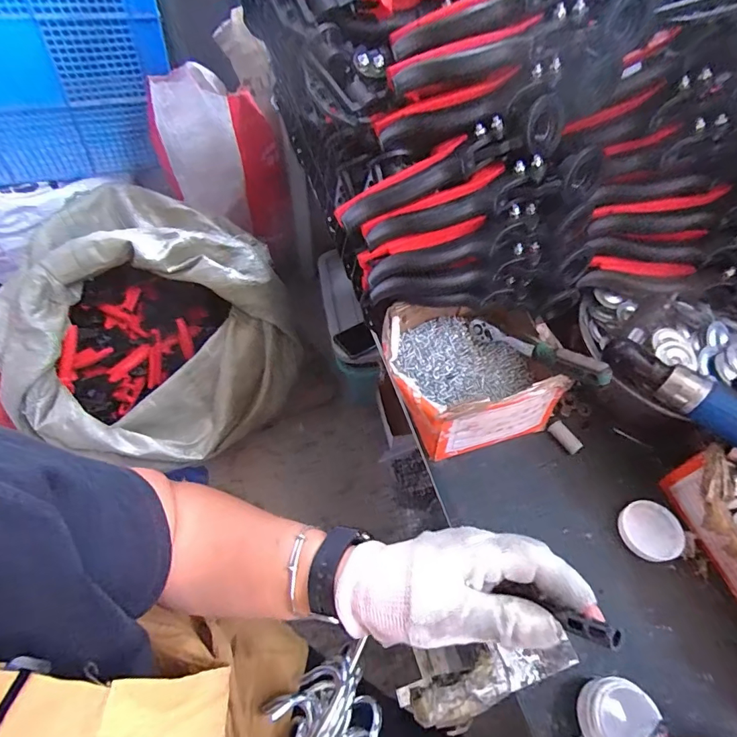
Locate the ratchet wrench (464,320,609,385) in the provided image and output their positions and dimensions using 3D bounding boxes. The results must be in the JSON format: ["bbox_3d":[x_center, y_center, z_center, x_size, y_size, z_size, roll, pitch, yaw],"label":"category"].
[{"bbox_3d":[0.161,-0.019,0.428,0.015,0.021,0.156,-33,37,-21],"label":"ratchet wrench"}]

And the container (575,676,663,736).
[{"bbox_3d":[0.172,0.244,0.301,0.042,0.034,0.048,-3,57,-4],"label":"container"}]

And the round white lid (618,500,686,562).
[{"bbox_3d":[0.249,0.143,0.383,0.050,0.010,0.048,1,57,-2],"label":"round white lid"}]

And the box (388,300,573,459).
[{"bbox_3d":[0.096,0.000,0.441,0.150,0.072,0.147,-13,58,-11],"label":"box"}]

